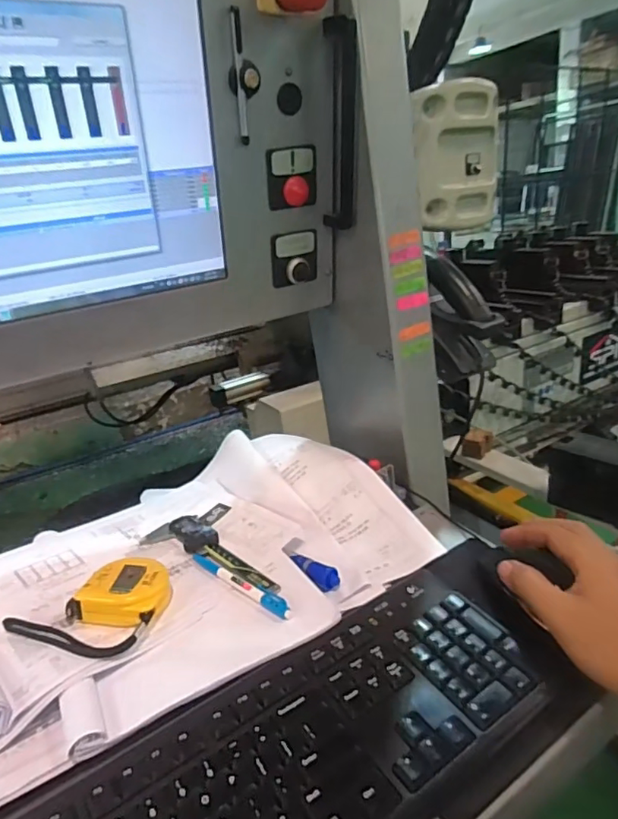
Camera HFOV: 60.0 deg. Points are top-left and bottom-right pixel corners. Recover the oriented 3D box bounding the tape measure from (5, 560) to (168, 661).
[{"bbox_3d":[-0.181,0.162,0.452,0.109,0.031,0.084,-1,23,15],"label":"tape measure"}]

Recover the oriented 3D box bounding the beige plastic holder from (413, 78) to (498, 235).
[{"bbox_3d":[0.452,-0.754,1.608,0.324,0.412,0.054,-23,27,-25],"label":"beige plastic holder"}]

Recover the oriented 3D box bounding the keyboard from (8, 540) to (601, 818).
[{"bbox_3d":[-0.013,0.234,0.340,0.473,0.031,0.150,-19,25,-28],"label":"keyboard"}]

